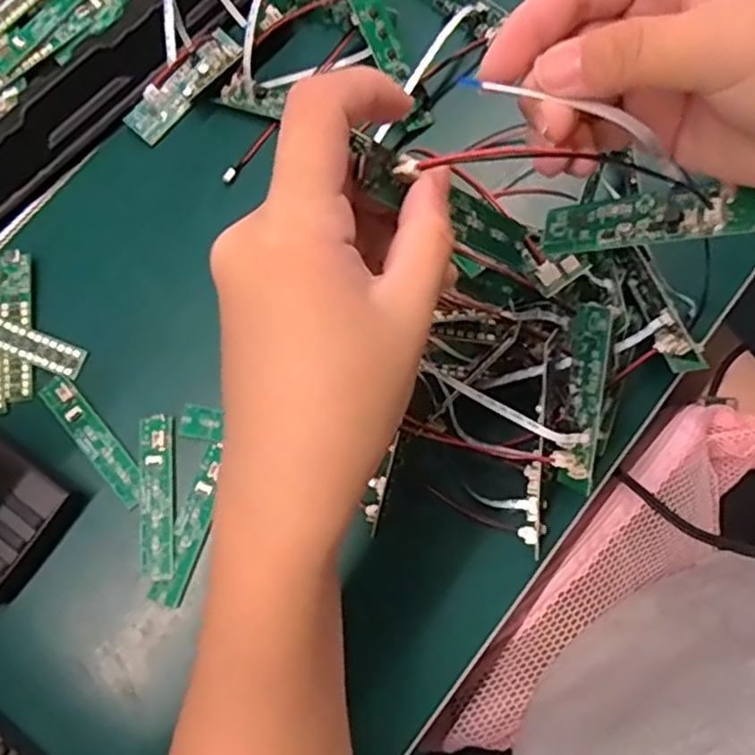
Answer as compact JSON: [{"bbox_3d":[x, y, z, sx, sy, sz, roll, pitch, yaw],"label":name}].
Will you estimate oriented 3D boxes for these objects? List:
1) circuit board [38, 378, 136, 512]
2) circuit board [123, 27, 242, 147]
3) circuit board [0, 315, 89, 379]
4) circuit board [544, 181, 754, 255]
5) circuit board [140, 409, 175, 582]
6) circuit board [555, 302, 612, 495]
[{"bbox_3d":[-0.151,0.033,0.367,0.018,0.005,0.082,-41,80,-8],"label":"circuit board"},{"bbox_3d":[-0.116,-0.176,0.414,0.024,0.009,0.081,42,81,9],"label":"circuit board"},{"bbox_3d":[-0.204,-0.023,0.379,0.086,0.010,0.020,23,79,6],"label":"circuit board"},{"bbox_3d":[0.103,-0.063,0.268,0.082,0.013,0.023,6,73,45],"label":"circuit board"},{"bbox_3d":[-0.114,0.062,0.359,0.017,0.005,0.084,-5,77,0],"label":"circuit board"},{"bbox_3d":[0.091,0.009,0.305,0.005,0.019,0.082,-1,101,-28],"label":"circuit board"}]

